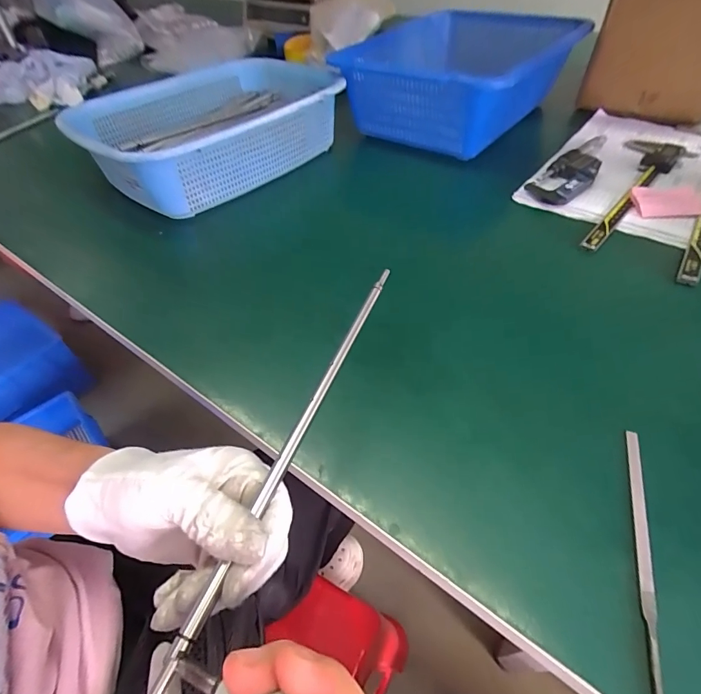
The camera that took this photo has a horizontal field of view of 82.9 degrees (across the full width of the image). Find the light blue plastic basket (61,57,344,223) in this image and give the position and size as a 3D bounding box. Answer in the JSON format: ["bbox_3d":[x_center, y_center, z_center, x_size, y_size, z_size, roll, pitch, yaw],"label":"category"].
[{"bbox_3d":[-0.180,-0.298,0.539,0.226,0.094,0.342,34,59,28],"label":"light blue plastic basket"}]

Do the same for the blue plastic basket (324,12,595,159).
[{"bbox_3d":[0.158,-0.414,0.619,0.286,0.111,0.327,25,55,23],"label":"blue plastic basket"}]

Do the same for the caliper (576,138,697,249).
[{"bbox_3d":[0.332,-0.189,0.473,0.072,0.022,0.272,31,58,27],"label":"caliper"}]

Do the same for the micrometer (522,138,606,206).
[{"bbox_3d":[0.288,-0.229,0.507,0.057,0.022,0.172,35,59,29],"label":"micrometer"}]

